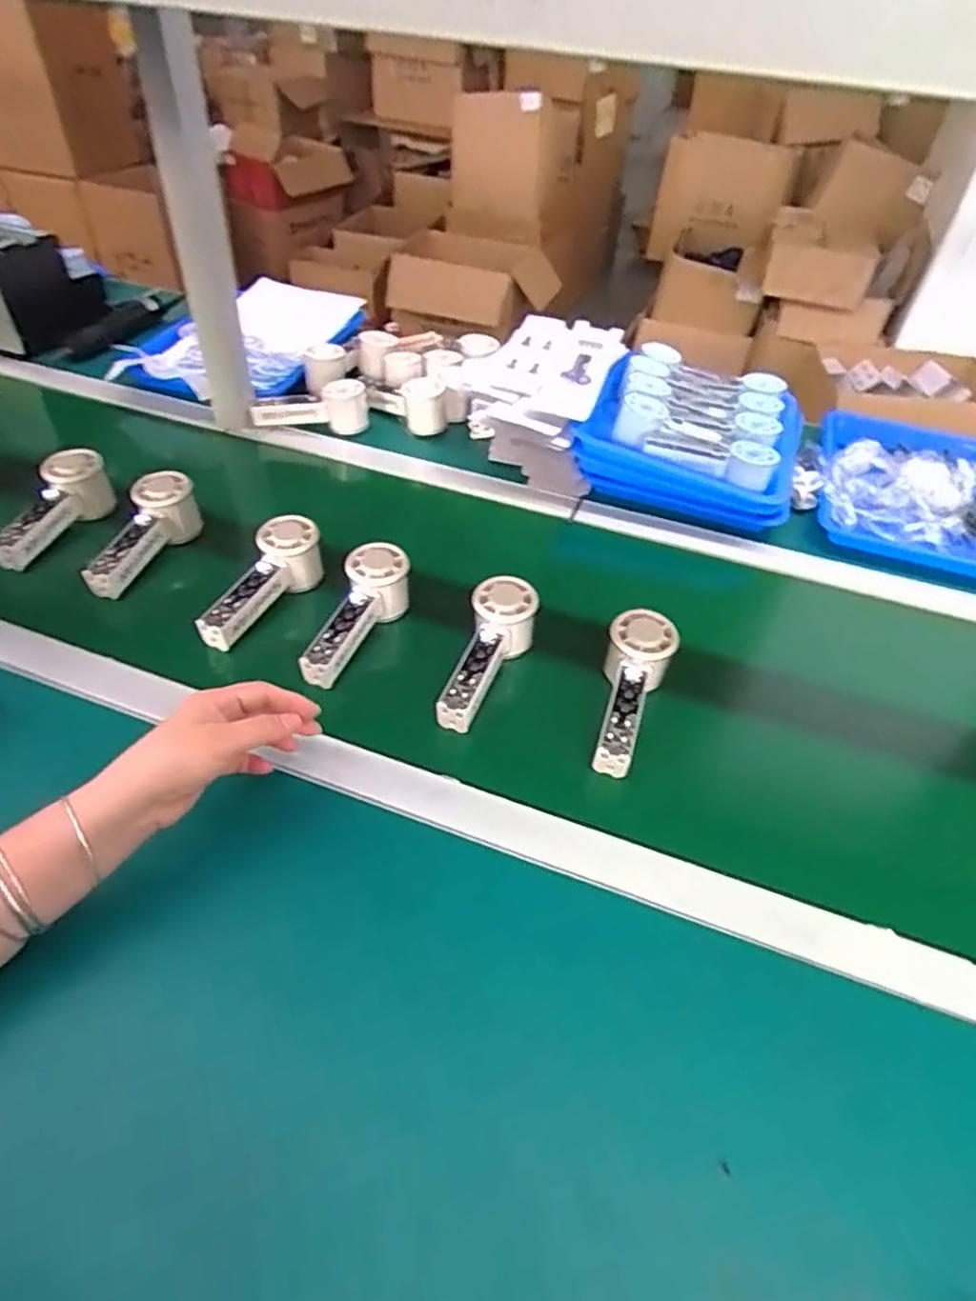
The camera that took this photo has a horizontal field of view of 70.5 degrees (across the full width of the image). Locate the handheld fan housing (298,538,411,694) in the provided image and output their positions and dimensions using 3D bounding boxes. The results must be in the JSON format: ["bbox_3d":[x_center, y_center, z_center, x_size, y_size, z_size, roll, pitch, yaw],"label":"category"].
[{"bbox_3d":[-0.122,-0.029,0.646,0.053,0.061,0.153,19,62,15],"label":"handheld fan housing"}]

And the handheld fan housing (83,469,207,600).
[{"bbox_3d":[-0.354,-0.114,0.714,0.051,0.066,0.153,18,64,14],"label":"handheld fan housing"}]

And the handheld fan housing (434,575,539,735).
[{"bbox_3d":[-0.003,0.004,0.616,0.057,0.050,0.155,19,61,14],"label":"handheld fan housing"}]

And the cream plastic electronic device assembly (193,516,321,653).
[{"bbox_3d":[-0.218,-0.062,0.672,0.053,0.061,0.156,24,63,19],"label":"cream plastic electronic device assembly"}]

